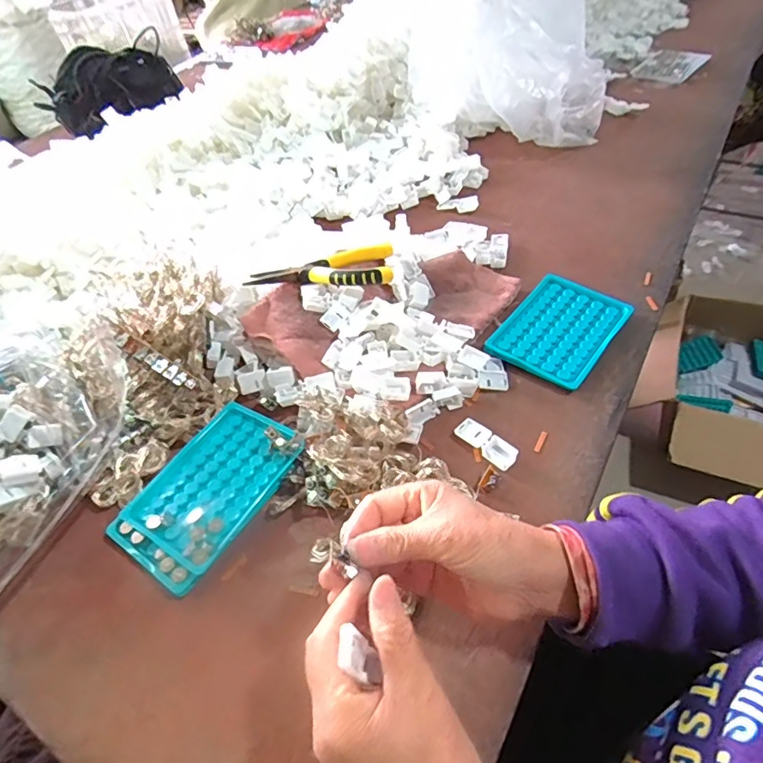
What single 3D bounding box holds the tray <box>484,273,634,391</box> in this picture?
[{"bbox_3d":[0.174,-0.053,0.508,0.096,0.012,0.128,29,59,29],"label":"tray"}]

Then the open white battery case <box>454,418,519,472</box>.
[{"bbox_3d":[0.088,0.051,0.435,0.020,0.010,0.057,-39,55,-24],"label":"open white battery case"}]

